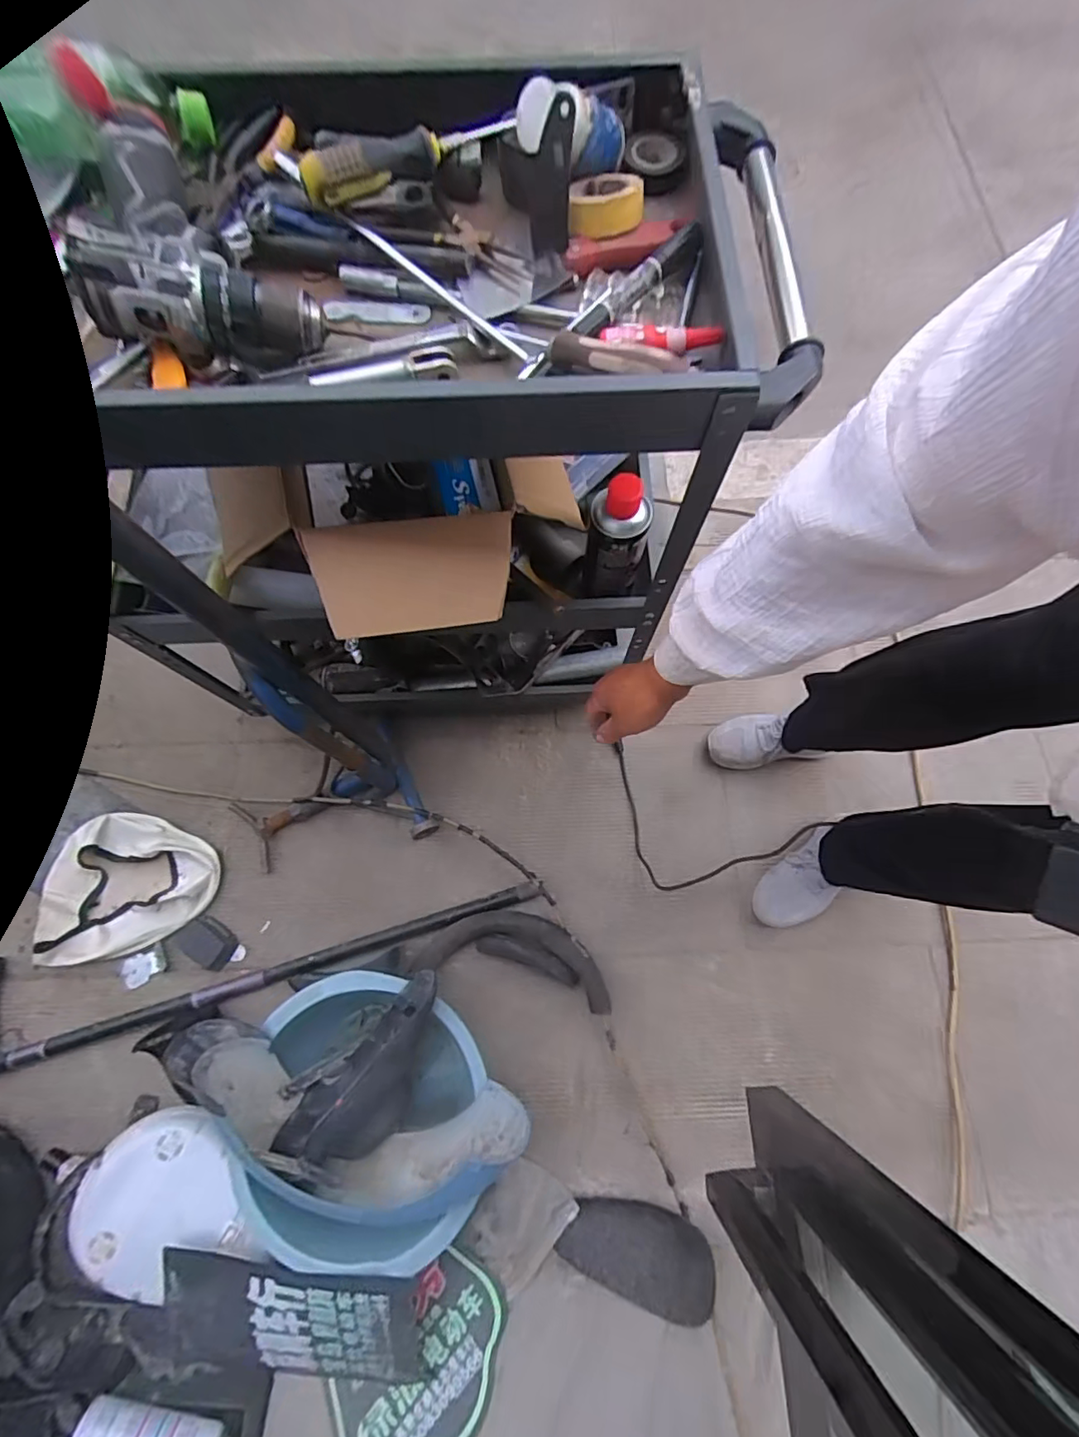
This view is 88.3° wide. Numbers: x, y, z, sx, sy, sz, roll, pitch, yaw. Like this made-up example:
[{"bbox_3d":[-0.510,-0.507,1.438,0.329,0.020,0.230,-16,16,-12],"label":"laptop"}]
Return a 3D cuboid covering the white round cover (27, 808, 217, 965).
[{"bbox_3d":[-0.718,0.297,0.955,0.262,0.053,0.251,0,72,0],"label":"white round cover"}]

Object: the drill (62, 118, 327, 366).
[{"bbox_3d":[-0.266,-0.363,0.430,0.143,0.072,0.179,-19,73,-7],"label":"drill"}]

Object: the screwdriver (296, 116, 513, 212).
[{"bbox_3d":[-0.103,-0.452,0.440,0.169,0.034,0.031,-34,75,-13],"label":"screwdriver"}]

